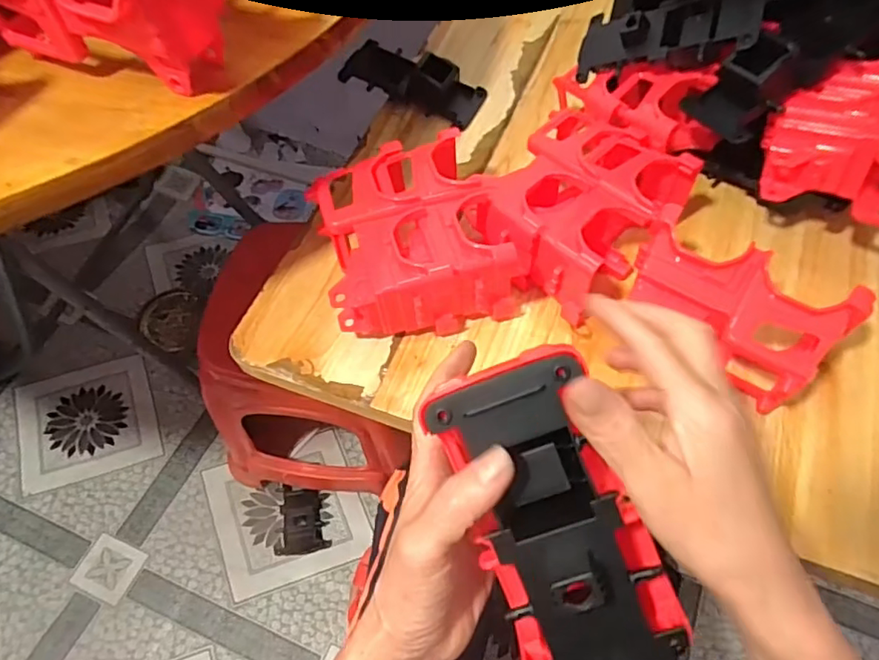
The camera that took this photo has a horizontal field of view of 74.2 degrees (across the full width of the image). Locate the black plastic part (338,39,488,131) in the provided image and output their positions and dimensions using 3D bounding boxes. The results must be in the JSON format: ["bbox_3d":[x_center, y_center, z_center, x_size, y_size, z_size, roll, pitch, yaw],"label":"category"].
[{"bbox_3d":[-0.027,-0.265,0.614,0.142,0.040,0.065,19,60,12],"label":"black plastic part"}]

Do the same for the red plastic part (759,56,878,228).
[{"bbox_3d":[0.344,-0.155,0.452,0.155,0.069,0.144,27,69,33],"label":"red plastic part"}]

